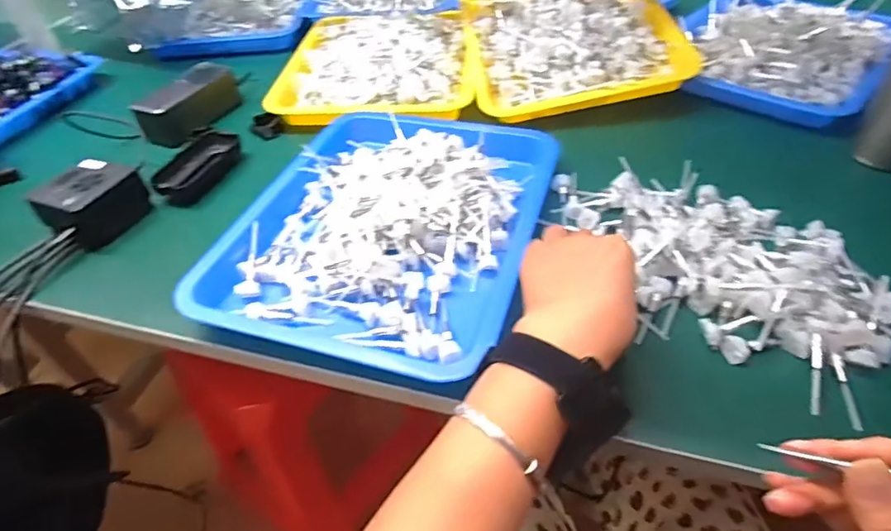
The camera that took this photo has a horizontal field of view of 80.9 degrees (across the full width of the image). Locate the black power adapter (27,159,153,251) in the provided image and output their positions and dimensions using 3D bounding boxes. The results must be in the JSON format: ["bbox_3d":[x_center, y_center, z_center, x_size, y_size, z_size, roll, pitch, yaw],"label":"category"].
[{"bbox_3d":[-0.356,-0.064,0.529,0.062,0.051,0.085,19,49,22],"label":"black power adapter"}]

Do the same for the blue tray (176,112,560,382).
[{"bbox_3d":[-0.051,-0.049,0.483,0.266,0.046,0.314,10,46,14],"label":"blue tray"}]

